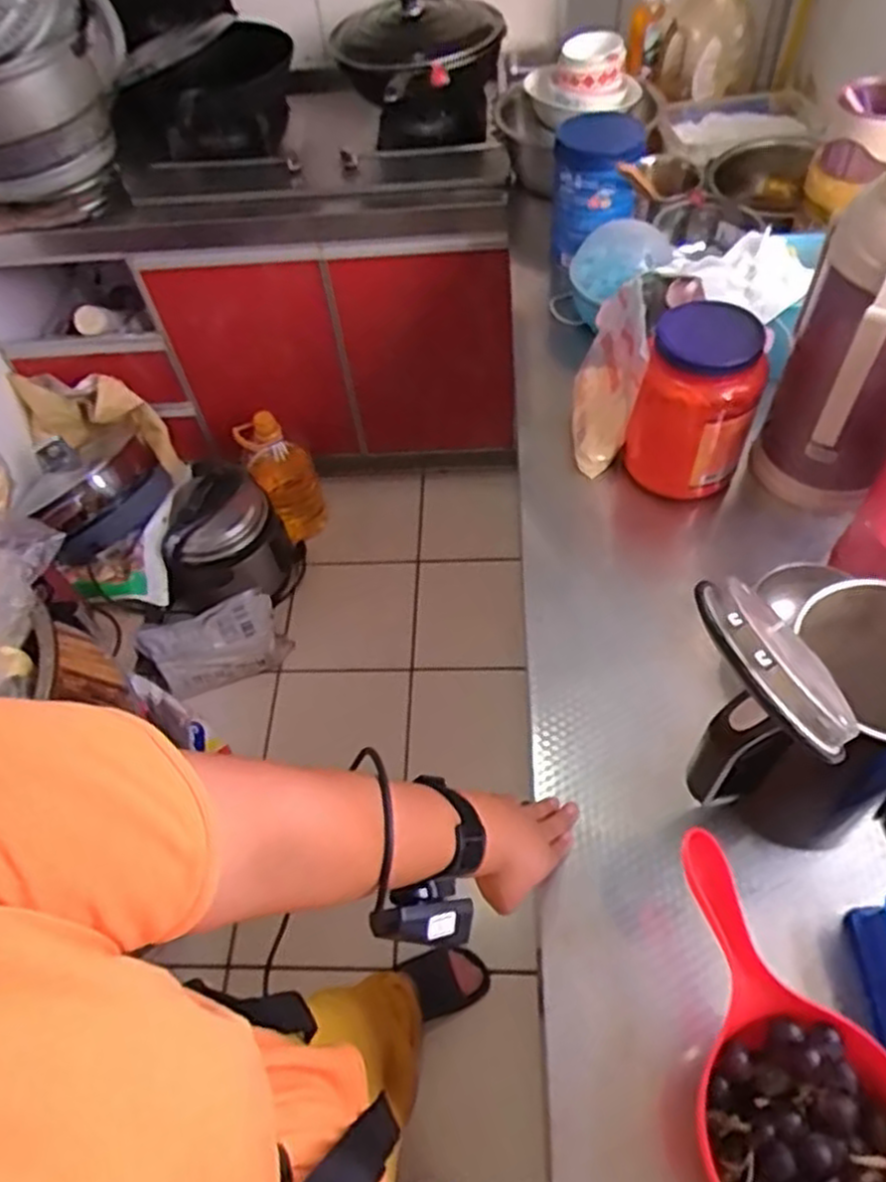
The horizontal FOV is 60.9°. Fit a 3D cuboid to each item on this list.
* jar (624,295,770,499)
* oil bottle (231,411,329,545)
[{"bbox_3d":[0.284,-0.204,0.842,0.121,0.192,0.104,21,59,19],"label":"jar"},{"bbox_3d":[-0.370,-0.289,1.758,0.139,0.343,0.133,-34,58,-18],"label":"oil bottle"}]

